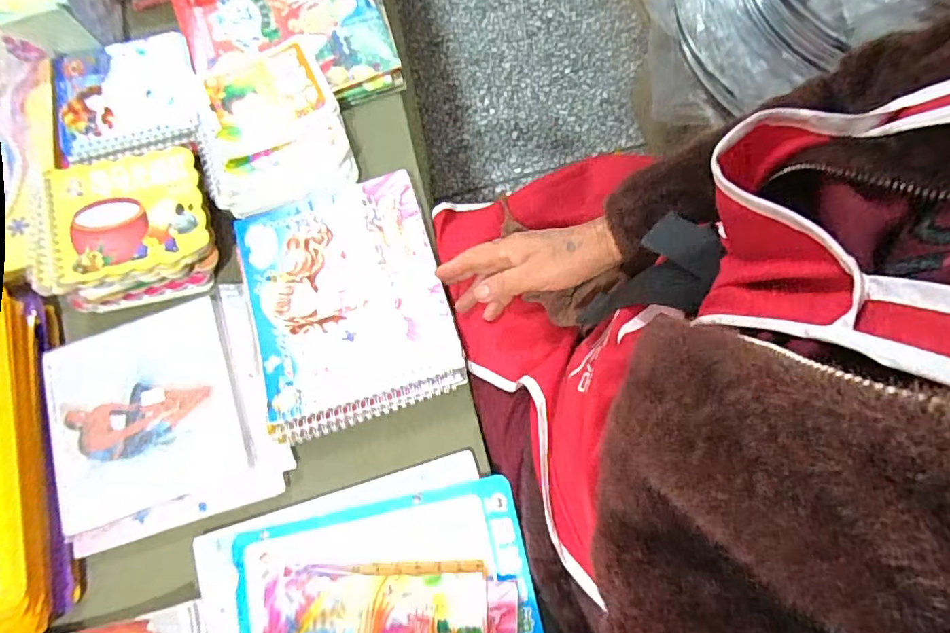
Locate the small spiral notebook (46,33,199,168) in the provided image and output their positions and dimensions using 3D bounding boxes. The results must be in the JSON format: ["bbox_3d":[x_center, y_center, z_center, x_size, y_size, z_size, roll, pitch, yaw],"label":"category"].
[{"bbox_3d":[-0.381,-0.246,0.585,0.142,0.025,0.161,-20,75,-3],"label":"small spiral notebook"}]

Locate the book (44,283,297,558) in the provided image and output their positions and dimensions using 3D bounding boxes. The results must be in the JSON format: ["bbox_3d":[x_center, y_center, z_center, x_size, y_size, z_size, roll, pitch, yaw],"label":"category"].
[{"bbox_3d":[-0.296,0.093,0.504,0.196,0.019,0.200,-19,75,-2],"label":"book"}]

